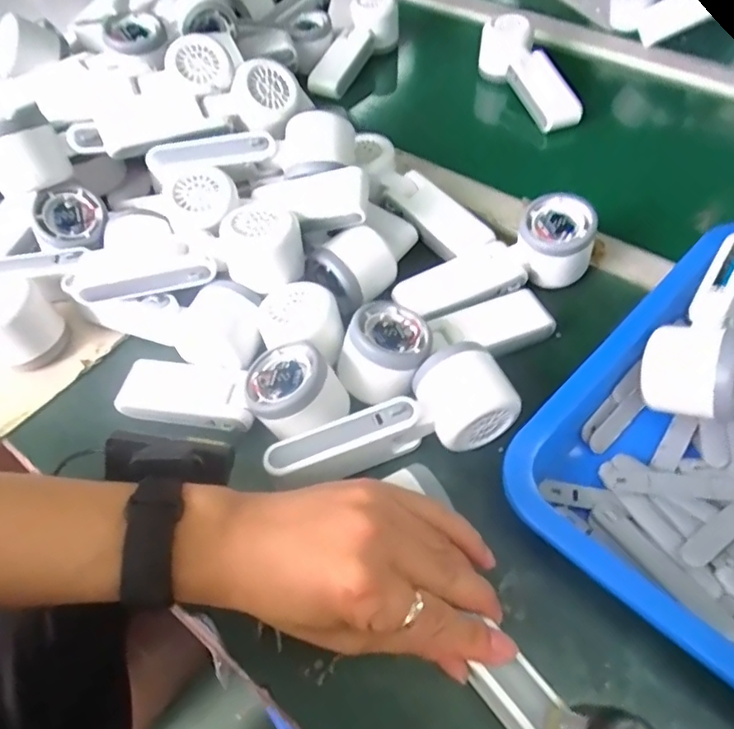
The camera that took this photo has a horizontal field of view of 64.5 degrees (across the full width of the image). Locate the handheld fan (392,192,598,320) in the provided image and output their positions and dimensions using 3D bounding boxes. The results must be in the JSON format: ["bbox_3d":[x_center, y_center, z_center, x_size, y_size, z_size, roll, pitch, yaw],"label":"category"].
[{"bbox_3d":[0.104,-0.075,0.471,0.159,0.050,0.055,-23,54,3],"label":"handheld fan"}]

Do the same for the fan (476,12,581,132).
[{"bbox_3d":[0.183,-0.324,0.658,0.053,0.052,0.160,-21,67,-14],"label":"fan"}]

